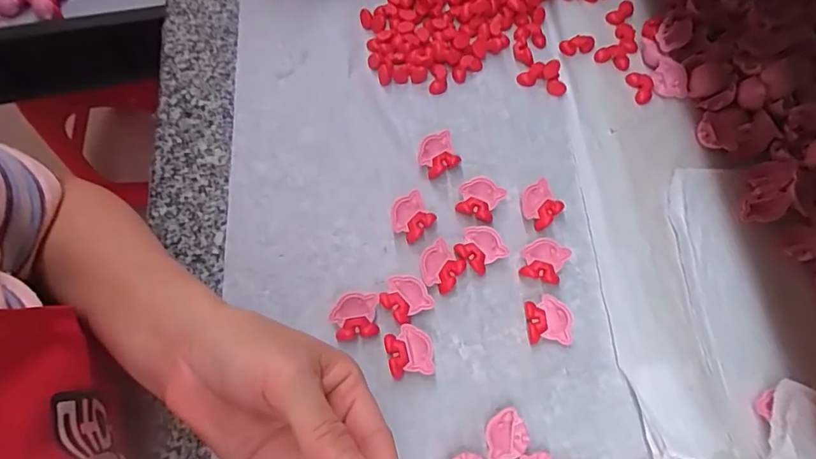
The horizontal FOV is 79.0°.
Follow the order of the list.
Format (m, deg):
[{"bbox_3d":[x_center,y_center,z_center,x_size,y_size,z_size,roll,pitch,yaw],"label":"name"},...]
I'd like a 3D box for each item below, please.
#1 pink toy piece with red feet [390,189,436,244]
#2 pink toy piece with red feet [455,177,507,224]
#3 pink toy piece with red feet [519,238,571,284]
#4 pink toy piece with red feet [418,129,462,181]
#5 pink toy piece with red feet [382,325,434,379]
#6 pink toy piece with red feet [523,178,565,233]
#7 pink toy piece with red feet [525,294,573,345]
[{"bbox_3d":[0.003,-0.009,0.399,0.033,0.014,0.031,-36,76,-15],"label":"pink toy piece with red feet"},{"bbox_3d":[0.059,-0.025,0.411,0.034,0.016,0.031,25,70,6],"label":"pink toy piece with red feet"},{"bbox_3d":[0.107,0.026,0.396,0.033,0.017,0.032,24,70,5],"label":"pink toy piece with red feet"},{"bbox_3d":[0.026,-0.063,0.423,0.034,0.015,0.033,-24,73,-12],"label":"pink toy piece with red feet"},{"bbox_3d":[0.001,0.090,0.365,0.032,0.015,0.036,-11,71,-8],"label":"pink toy piece with red feet"},{"bbox_3d":[0.110,-0.019,0.414,0.032,0.017,0.033,-33,75,-14],"label":"pink toy piece with red feet"},{"bbox_3d":[0.107,0.070,0.380,0.033,0.016,0.035,5,69,-2],"label":"pink toy piece with red feet"}]

